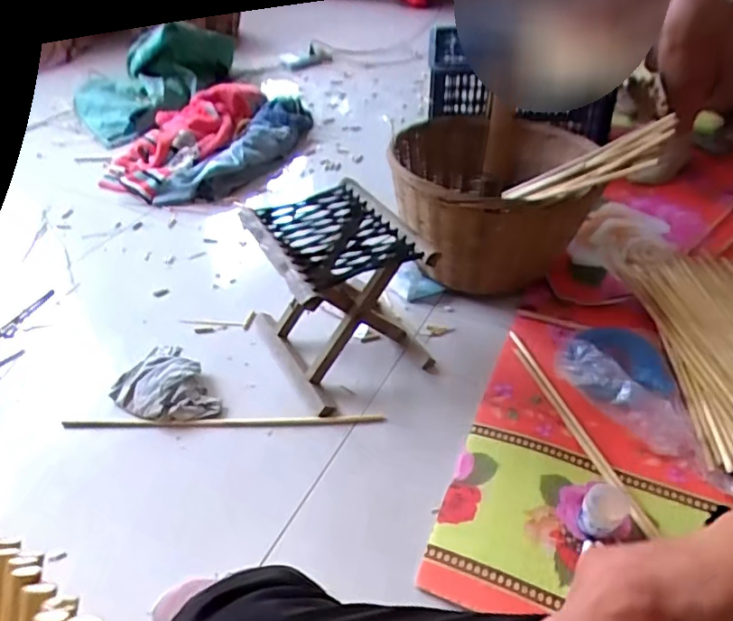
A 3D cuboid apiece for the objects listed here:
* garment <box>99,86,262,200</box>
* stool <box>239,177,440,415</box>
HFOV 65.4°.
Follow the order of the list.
[{"bbox_3d":[-0.471,-0.448,1.456,0.224,0.078,0.447,32,67,31],"label":"garment"},{"bbox_3d":[-0.050,-0.017,0.952,0.217,0.263,0.253,-26,48,-24],"label":"stool"}]

